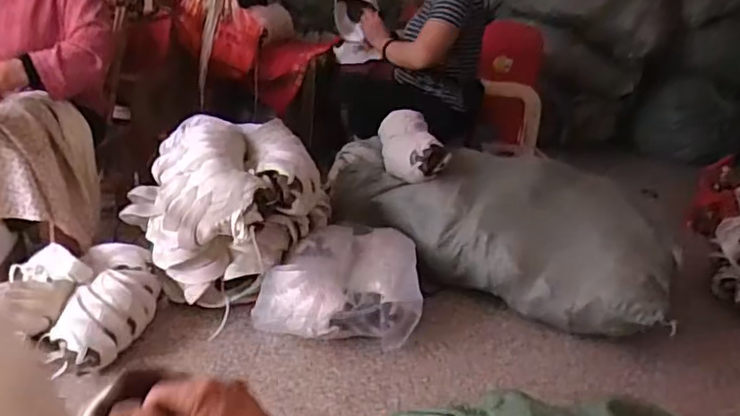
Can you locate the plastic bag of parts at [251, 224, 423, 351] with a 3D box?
[{"bbox_3d":[-0.071,0.162,1.360,0.352,0.155,0.317,4,23,-5],"label":"plastic bag of parts"}]

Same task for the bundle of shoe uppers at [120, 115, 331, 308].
[{"bbox_3d":[-0.331,-0.003,1.382,0.365,0.328,0.351,22,28,32],"label":"bundle of shoe uppers"}]

